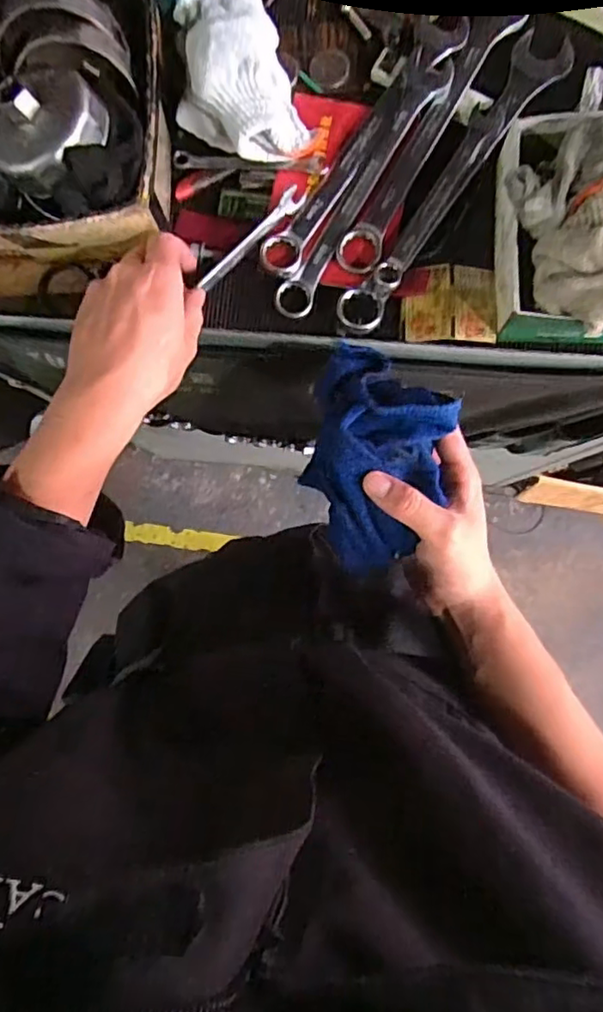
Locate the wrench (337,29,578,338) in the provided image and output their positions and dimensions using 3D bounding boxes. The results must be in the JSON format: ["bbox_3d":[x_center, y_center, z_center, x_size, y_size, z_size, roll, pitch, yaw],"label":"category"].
[{"bbox_3d":[0.116,-0.243,0.452,0.041,0.014,0.275,33,88,5],"label":"wrench"}]

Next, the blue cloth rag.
[{"bbox_3d":[0.050,-0.037,0.406,0.086,0.076,0.157,9,86,4],"label":"blue cloth rag"}]

